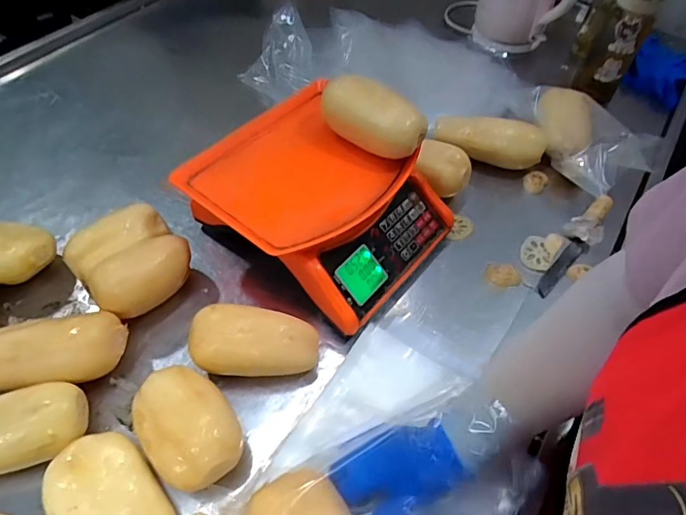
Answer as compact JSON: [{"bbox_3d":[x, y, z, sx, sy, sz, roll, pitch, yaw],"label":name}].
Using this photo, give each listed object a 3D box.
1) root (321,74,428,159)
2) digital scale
[{"bbox_3d":[0.038,-0.179,0.593,0.133,0.057,0.060,30,58,17],"label":"root"},{"bbox_3d":[-0.022,-0.073,0.630,0.291,0.124,0.280,30,57,18],"label":"digital scale"}]

